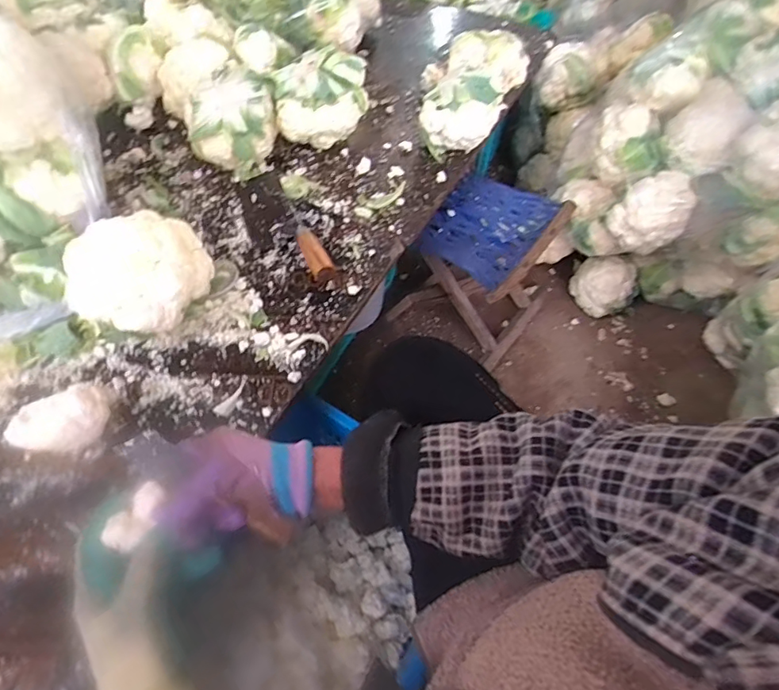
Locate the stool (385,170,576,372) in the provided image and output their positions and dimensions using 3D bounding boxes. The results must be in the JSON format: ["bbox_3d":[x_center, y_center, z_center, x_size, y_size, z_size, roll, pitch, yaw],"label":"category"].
[{"bbox_3d":[0.199,-0.157,1.082,0.252,0.267,0.329,32,58,18],"label":"stool"}]

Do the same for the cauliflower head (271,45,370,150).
[{"bbox_3d":[-0.123,-0.439,0.894,0.161,0.110,0.128,6,54,1],"label":"cauliflower head"}]

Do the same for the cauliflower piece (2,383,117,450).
[{"bbox_3d":[-0.354,0.079,0.550,0.071,0.061,0.101,39,61,22],"label":"cauliflower piece"}]

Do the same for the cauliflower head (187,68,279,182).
[{"bbox_3d":[-0.267,-0.371,0.859,0.148,0.117,0.127,-10,55,-11],"label":"cauliflower head"}]

